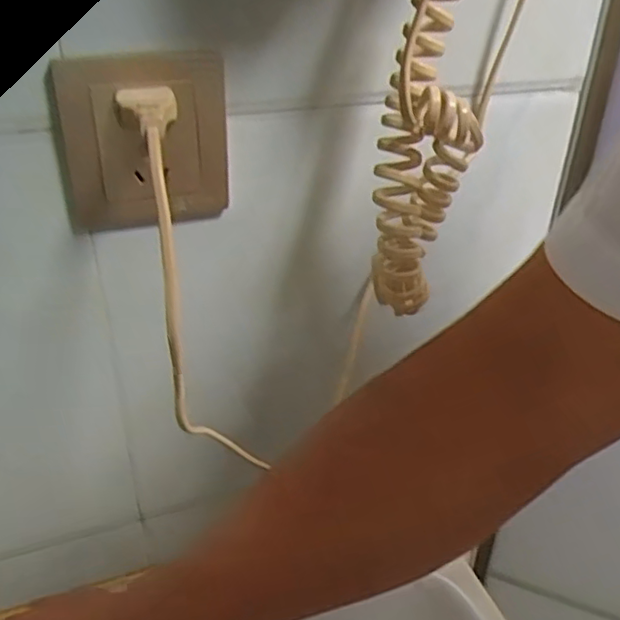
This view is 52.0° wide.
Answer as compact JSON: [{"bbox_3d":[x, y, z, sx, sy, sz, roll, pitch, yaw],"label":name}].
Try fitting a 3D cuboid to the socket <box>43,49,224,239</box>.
[{"bbox_3d":[-0.089,-0.090,0.344,0.092,0.093,0.013,-10,34,-17],"label":"socket"}]

